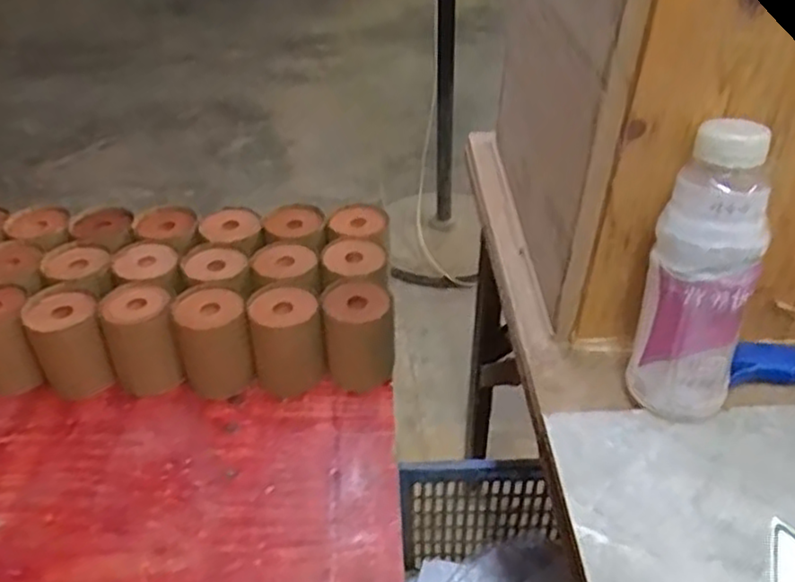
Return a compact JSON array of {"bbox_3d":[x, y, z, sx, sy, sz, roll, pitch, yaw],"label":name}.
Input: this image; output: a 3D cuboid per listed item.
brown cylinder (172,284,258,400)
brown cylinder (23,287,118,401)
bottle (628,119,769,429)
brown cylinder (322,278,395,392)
[{"bbox_3d":[-0.223,0.061,0.856,0.079,0.112,0.082,-19,42,-21],"label":"brown cylinder"},{"bbox_3d":[-0.394,0.064,0.850,0.076,0.111,0.079,-25,45,-27],"label":"brown cylinder"},{"bbox_3d":[0.196,-0.004,0.455,0.067,0.192,0.062,15,42,19],"label":"bottle"},{"bbox_3d":[-0.047,0.054,0.873,0.083,0.104,0.082,-6,39,-6],"label":"brown cylinder"}]

